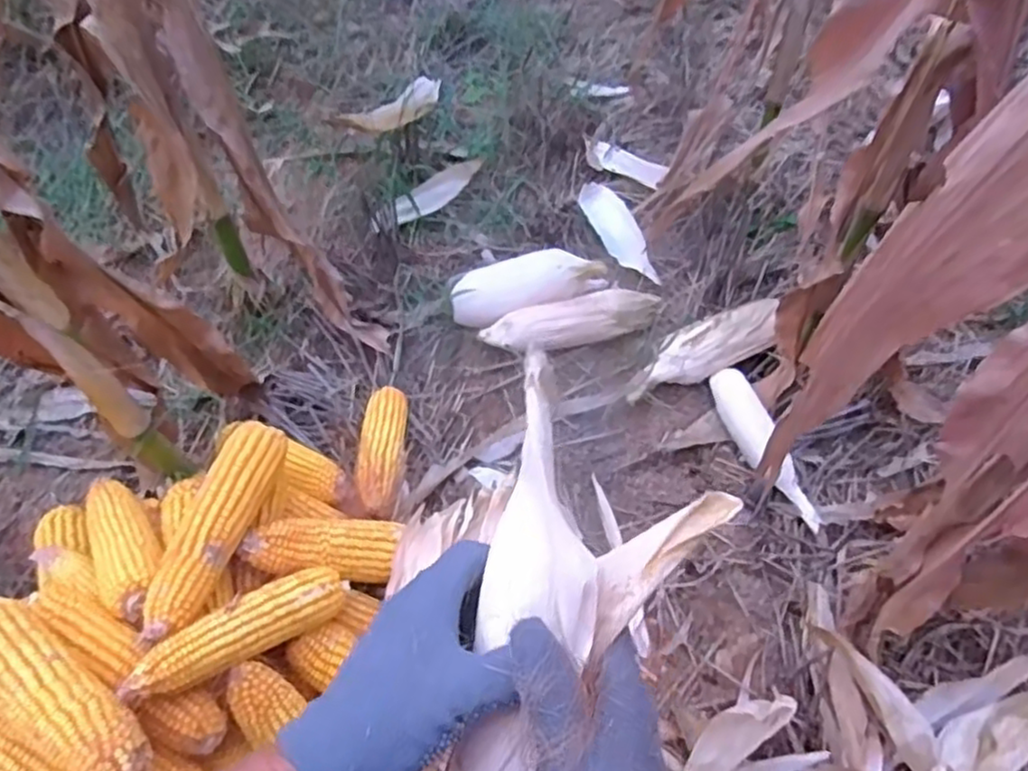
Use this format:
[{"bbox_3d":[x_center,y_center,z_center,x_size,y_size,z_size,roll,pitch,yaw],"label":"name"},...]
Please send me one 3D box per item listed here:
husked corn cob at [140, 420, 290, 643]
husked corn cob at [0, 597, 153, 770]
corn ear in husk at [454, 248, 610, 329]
[{"bbox_3d":[-0.283,0.132,0.679,0.053,0.057,0.234,8,53,8],"label":"husked corn cob"},{"bbox_3d":[-0.362,0.236,0.551,0.228,0.046,0.058,28,58,21],"label":"husked corn cob"},{"bbox_3d":[0.019,-0.152,1.058,0.230,0.070,0.091,-16,53,-11],"label":"corn ear in husk"}]

